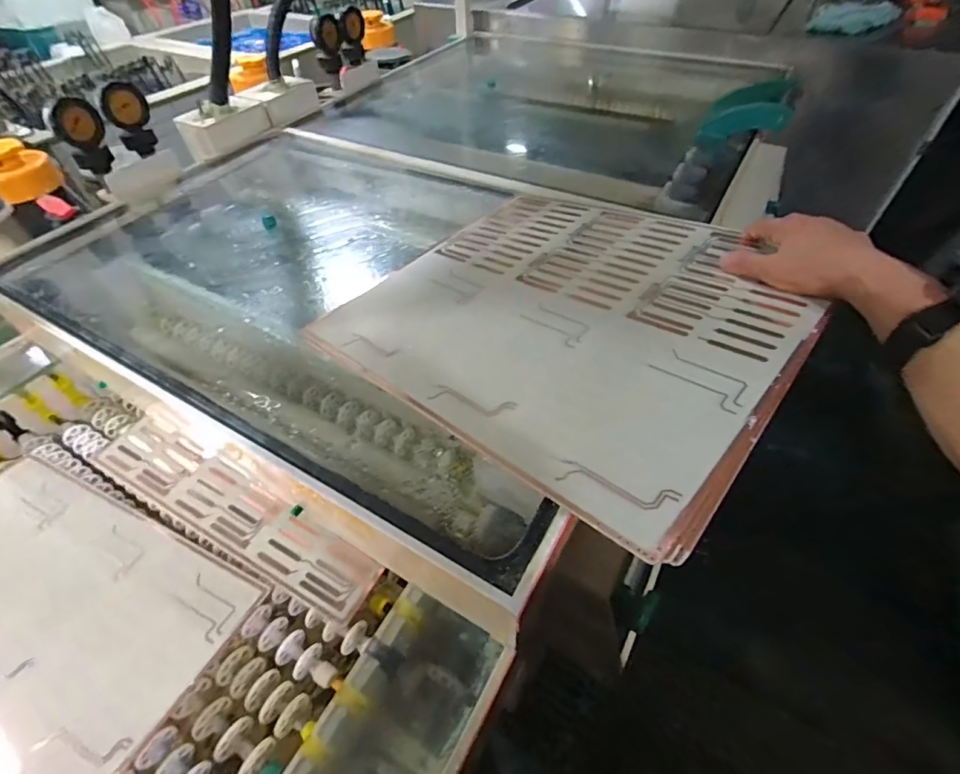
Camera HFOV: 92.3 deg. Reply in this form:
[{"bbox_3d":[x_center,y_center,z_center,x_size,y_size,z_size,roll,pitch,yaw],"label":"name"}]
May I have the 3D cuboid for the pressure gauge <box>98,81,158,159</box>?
[{"bbox_3d":[-0.649,-0.497,0.863,0.069,0.116,0.033,-23,53,-17],"label":"pressure gauge"}]

